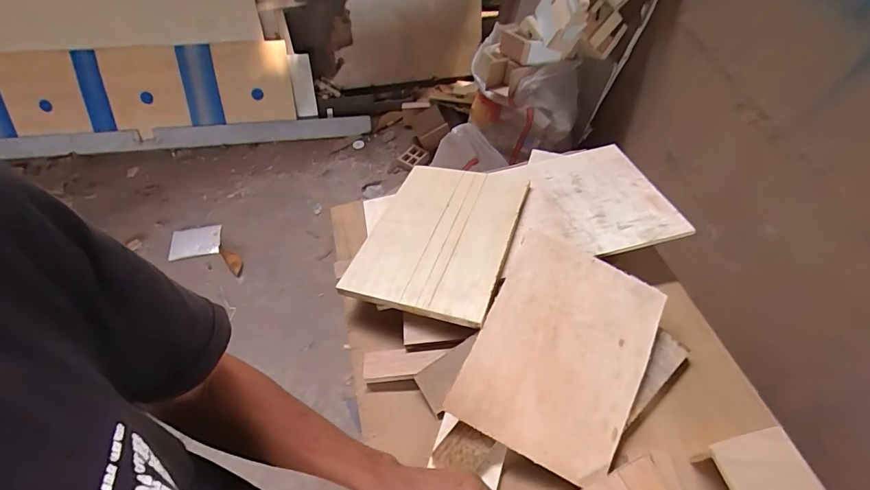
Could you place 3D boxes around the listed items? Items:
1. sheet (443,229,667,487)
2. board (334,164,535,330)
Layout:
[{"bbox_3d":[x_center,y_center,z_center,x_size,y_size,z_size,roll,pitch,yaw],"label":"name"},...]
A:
[{"bbox_3d":[0.171,0.137,0.575,0.210,0.012,0.289,26,69,9],"label":"sheet"},{"bbox_3d":[0.008,-0.024,0.717,0.236,0.020,0.322,8,46,21],"label":"board"}]

